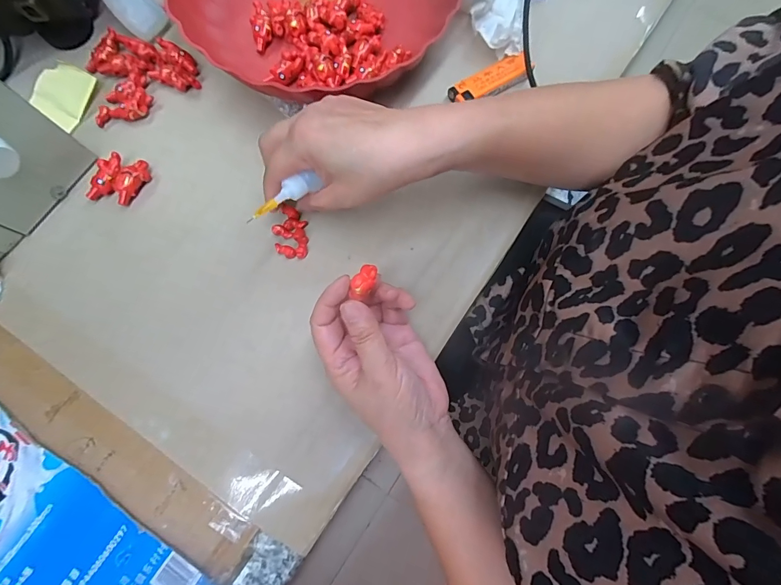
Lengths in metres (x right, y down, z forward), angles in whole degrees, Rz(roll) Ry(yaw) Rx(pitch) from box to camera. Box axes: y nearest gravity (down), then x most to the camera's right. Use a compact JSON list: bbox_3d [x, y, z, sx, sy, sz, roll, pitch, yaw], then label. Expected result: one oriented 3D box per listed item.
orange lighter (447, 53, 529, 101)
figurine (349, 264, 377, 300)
[{"bbox_3d":[0.089,-0.190,0.350,0.074,0.012,0.025,-28,80,-7],"label":"orange lighter"},{"bbox_3d":[-0.017,-0.007,0.251,0.014,0.009,0.022,22,78,3],"label":"figurine"}]

